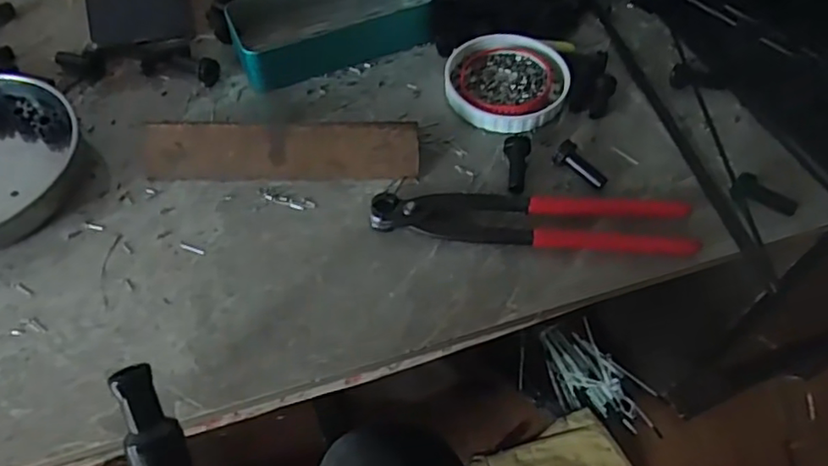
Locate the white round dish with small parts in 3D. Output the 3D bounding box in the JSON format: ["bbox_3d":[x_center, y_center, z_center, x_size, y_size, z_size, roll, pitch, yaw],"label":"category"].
[{"bbox_3d":[0.065,-0.111,0.457,0.084,0.016,0.090,0,56,0],"label":"white round dish with small parts"}]

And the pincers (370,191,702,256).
[{"bbox_3d":[0.073,-0.010,0.389,0.194,0.014,0.038,4,56,3],"label":"pincers"}]

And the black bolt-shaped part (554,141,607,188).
[{"bbox_3d":[0.110,-0.044,0.414,0.038,0.013,0.012,43,64,8],"label":"black bolt-shaped part"}]

